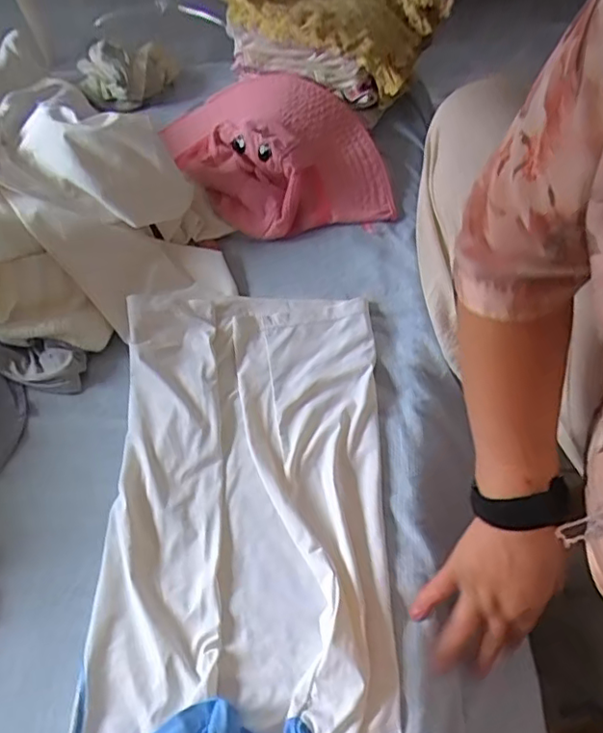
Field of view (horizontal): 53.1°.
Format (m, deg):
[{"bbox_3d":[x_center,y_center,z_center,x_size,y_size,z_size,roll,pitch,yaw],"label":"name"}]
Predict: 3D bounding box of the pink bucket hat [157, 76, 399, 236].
[{"bbox_3d":[-0.031,-0.268,0.746,0.242,0.070,0.238,-13,60,-5],"label":"pink bucket hat"}]

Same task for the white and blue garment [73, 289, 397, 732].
[{"bbox_3d":[-0.053,0.198,0.491,0.239,0.042,0.632,-1,60,2],"label":"white and blue garment"}]

